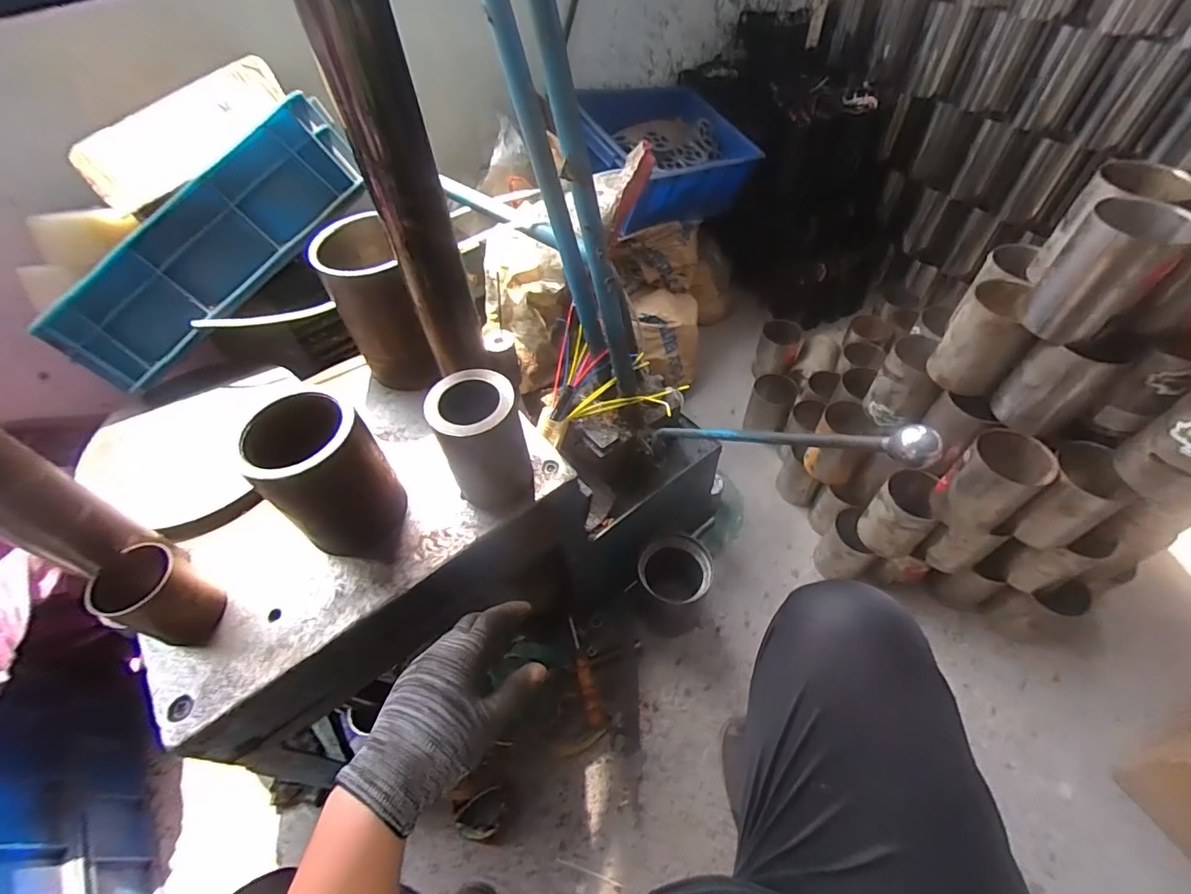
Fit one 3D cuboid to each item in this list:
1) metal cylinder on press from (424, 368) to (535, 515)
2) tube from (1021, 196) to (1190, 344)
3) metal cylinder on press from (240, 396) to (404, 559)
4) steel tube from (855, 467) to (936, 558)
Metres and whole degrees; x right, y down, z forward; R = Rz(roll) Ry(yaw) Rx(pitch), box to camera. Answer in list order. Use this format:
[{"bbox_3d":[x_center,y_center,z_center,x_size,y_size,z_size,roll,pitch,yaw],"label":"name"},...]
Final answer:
[{"bbox_3d":[-0.119,-0.006,0.552,0.085,0.134,0.098,-17,53,-9],"label":"metal cylinder on press"},{"bbox_3d":[0.558,-0.188,0.569,0.085,0.129,0.083,-25,55,-15],"label":"tube"},{"bbox_3d":[-0.256,0.036,0.516,0.097,0.178,0.089,-34,58,-21],"label":"metal cylinder on press"},{"bbox_3d":[0.483,0.105,0.822,0.078,0.135,0.084,-2,53,2],"label":"steel tube"}]

